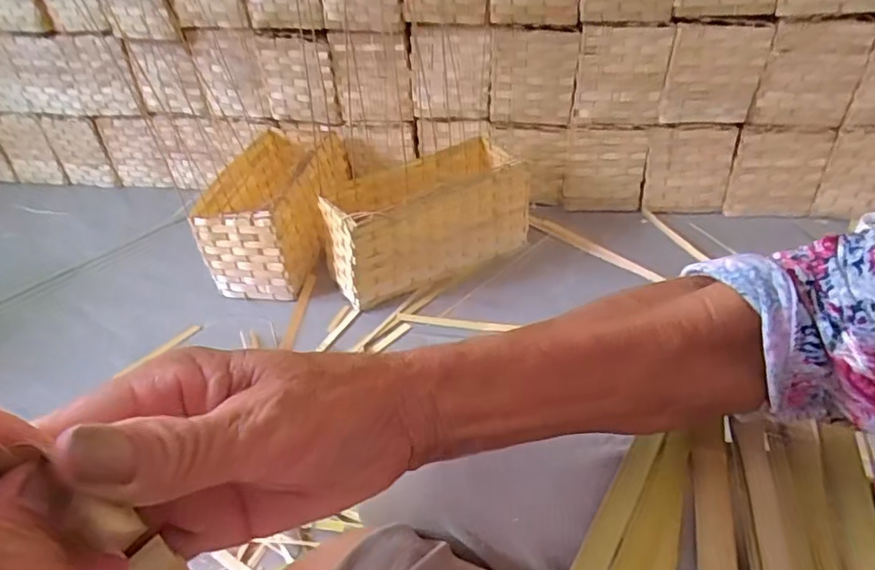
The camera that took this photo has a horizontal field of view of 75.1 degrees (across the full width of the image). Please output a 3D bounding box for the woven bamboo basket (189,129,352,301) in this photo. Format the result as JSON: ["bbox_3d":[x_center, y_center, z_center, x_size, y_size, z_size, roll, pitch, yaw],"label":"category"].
[{"bbox_3d":[-0.367,-0.188,1.349,0.271,0.199,0.443,6,40,14],"label":"woven bamboo basket"}]

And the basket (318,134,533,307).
[{"bbox_3d":[-0.024,-0.144,1.241,0.432,0.214,0.204,-19,41,-16],"label":"basket"}]

